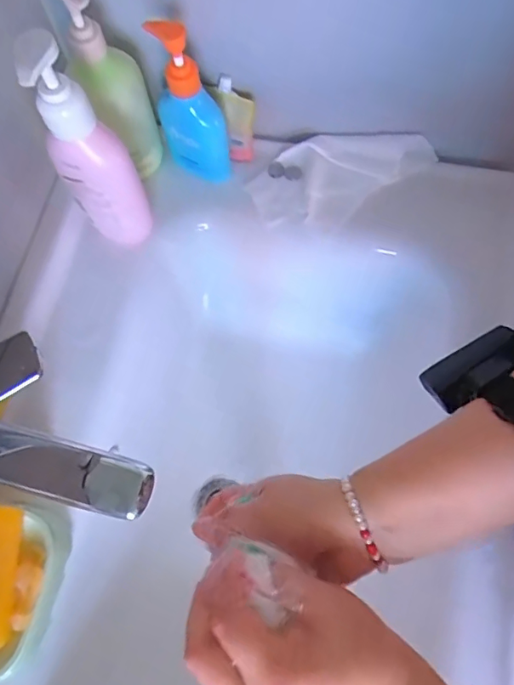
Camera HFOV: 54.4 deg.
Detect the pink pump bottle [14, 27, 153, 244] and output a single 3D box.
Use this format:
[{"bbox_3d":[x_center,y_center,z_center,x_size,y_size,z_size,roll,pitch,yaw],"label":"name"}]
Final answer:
[{"bbox_3d":[-0.145,-0.159,0.435,0.064,0.208,0.049,-30,72,-8],"label":"pink pump bottle"}]

